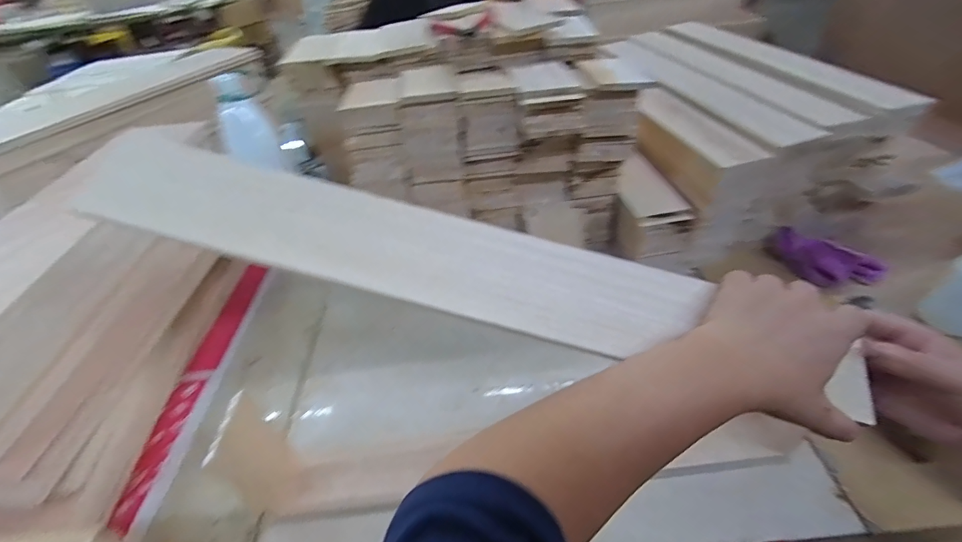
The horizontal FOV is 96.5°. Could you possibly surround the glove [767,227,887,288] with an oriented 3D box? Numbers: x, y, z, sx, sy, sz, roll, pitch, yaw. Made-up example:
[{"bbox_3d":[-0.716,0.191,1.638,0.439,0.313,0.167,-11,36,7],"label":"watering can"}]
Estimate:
[{"bbox_3d":[0.502,-0.015,0.627,0.140,0.046,0.064,26,51,32],"label":"glove"}]

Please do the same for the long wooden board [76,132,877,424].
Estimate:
[{"bbox_3d":[-0.002,-0.004,0.303,0.532,0.010,0.076,16,66,0],"label":"long wooden board"}]

